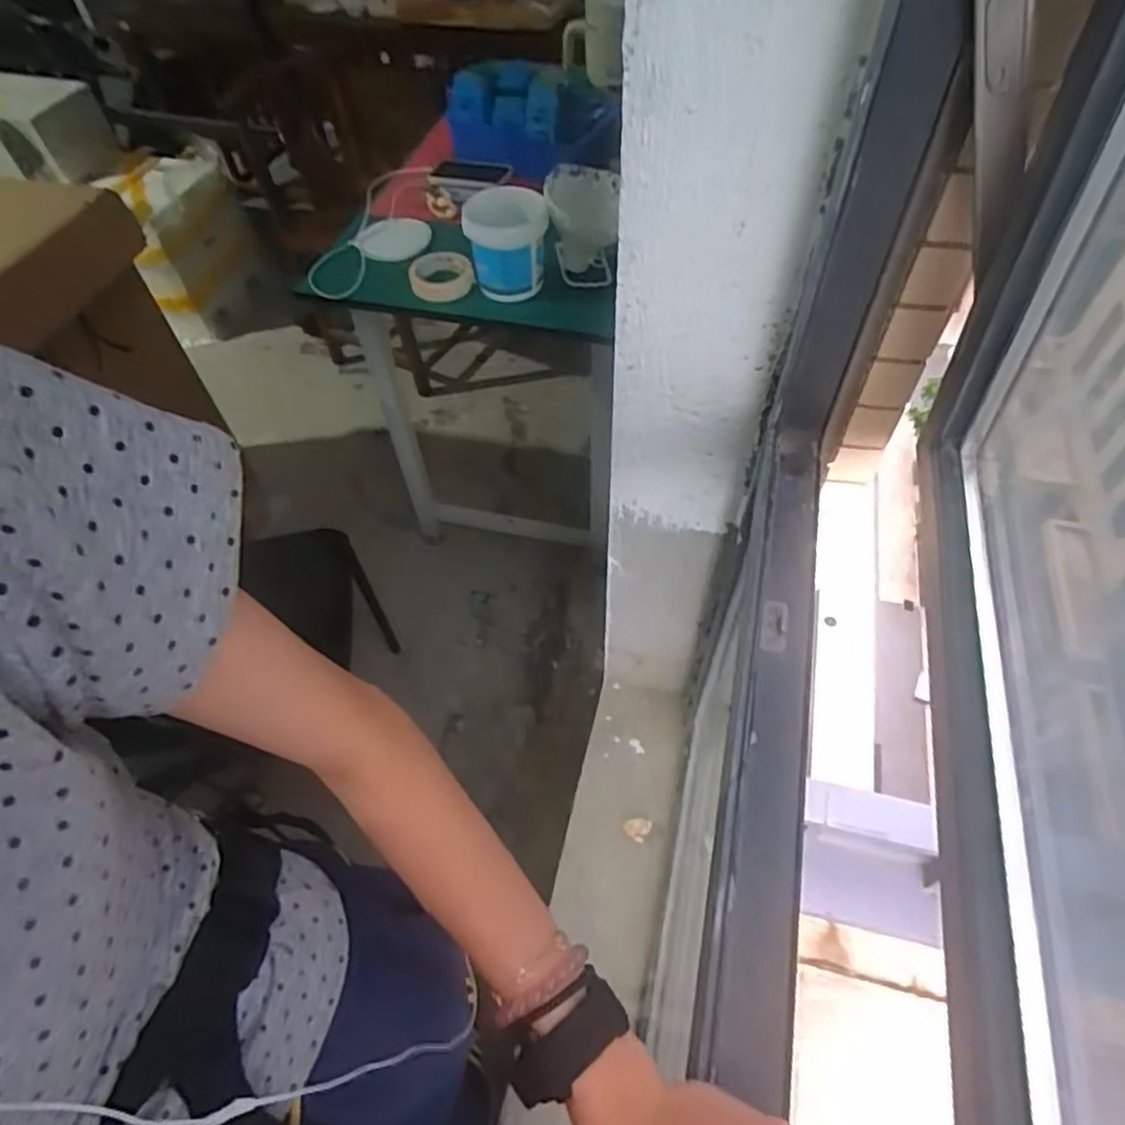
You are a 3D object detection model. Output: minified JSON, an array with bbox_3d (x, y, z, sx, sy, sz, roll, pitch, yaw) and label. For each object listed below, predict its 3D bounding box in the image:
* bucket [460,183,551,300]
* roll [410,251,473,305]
[{"bbox_3d":[-0.089,-0.518,1.130,0.130,0.141,0.121,-4,55,0],"label":"bucket"},{"bbox_3d":[-0.206,-0.487,1.176,0.108,0.036,0.099,-9,55,-3],"label":"roll"}]

